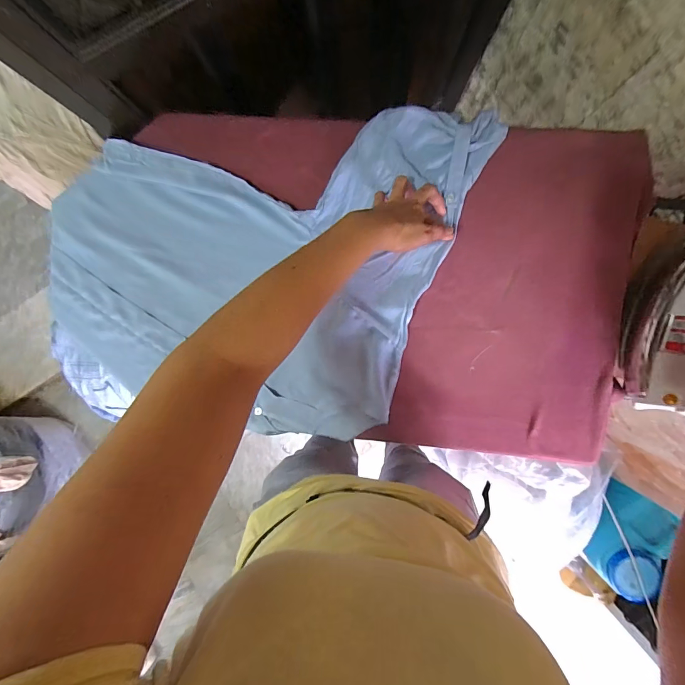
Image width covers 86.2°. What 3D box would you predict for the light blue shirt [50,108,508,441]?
[{"bbox_3d":[-0.130,-0.088,0.546,0.631,0.023,0.445,2,98,4],"label":"light blue shirt"}]

